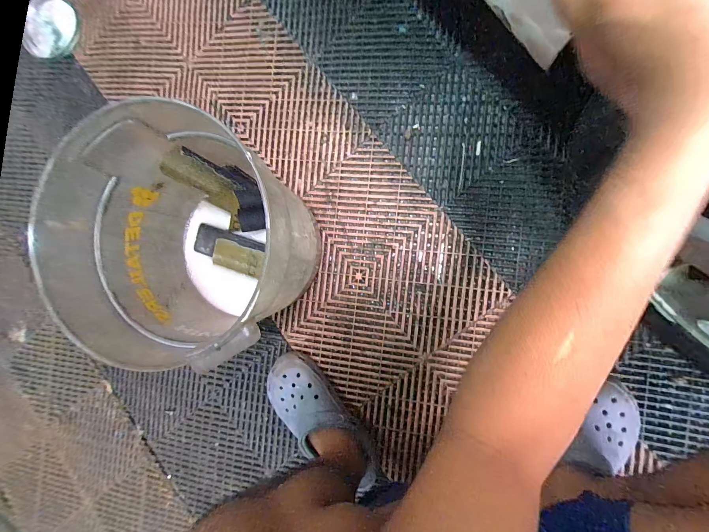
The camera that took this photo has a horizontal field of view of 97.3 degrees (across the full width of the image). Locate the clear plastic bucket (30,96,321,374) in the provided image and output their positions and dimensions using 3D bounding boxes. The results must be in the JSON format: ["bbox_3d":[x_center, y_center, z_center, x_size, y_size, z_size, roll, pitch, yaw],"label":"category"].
[{"bbox_3d":[-0.221,-0.028,0.482,0.299,0.295,0.314,0,90,11],"label":"clear plastic bucket"}]

